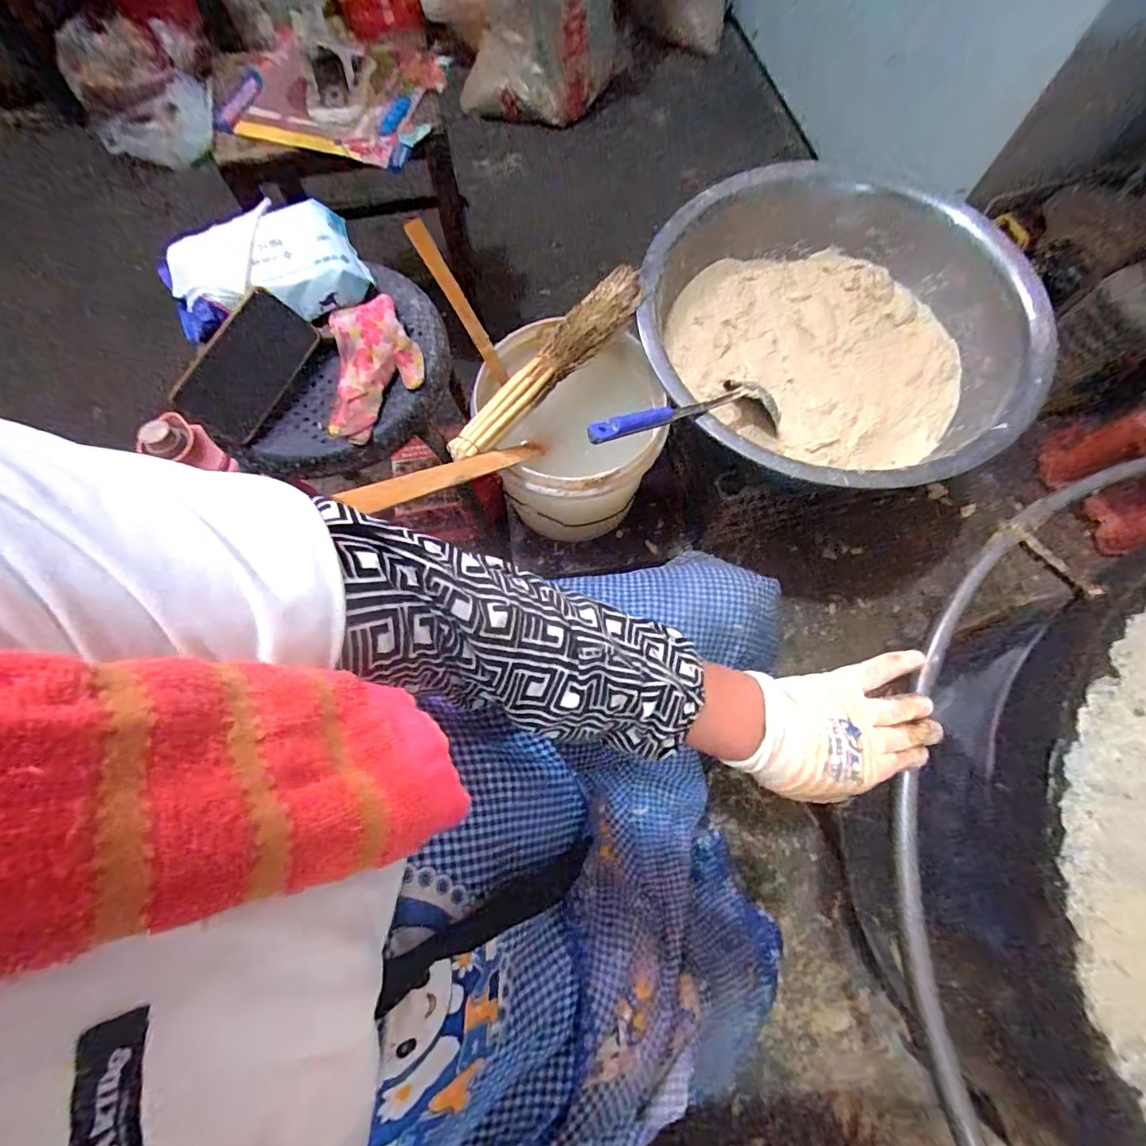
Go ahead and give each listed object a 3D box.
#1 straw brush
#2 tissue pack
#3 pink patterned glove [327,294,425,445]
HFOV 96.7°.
[{"bbox_3d":[-0.023,-0.270,0.642,0.061,0.037,0.343,39,75,12],"label":"straw brush"},{"bbox_3d":[-0.353,-0.345,0.581,0.208,0.055,0.120,-25,73,-8],"label":"tissue pack"},{"bbox_3d":[-0.222,-0.235,0.579,0.102,0.025,0.183,-6,71,-2],"label":"pink patterned glove"}]

